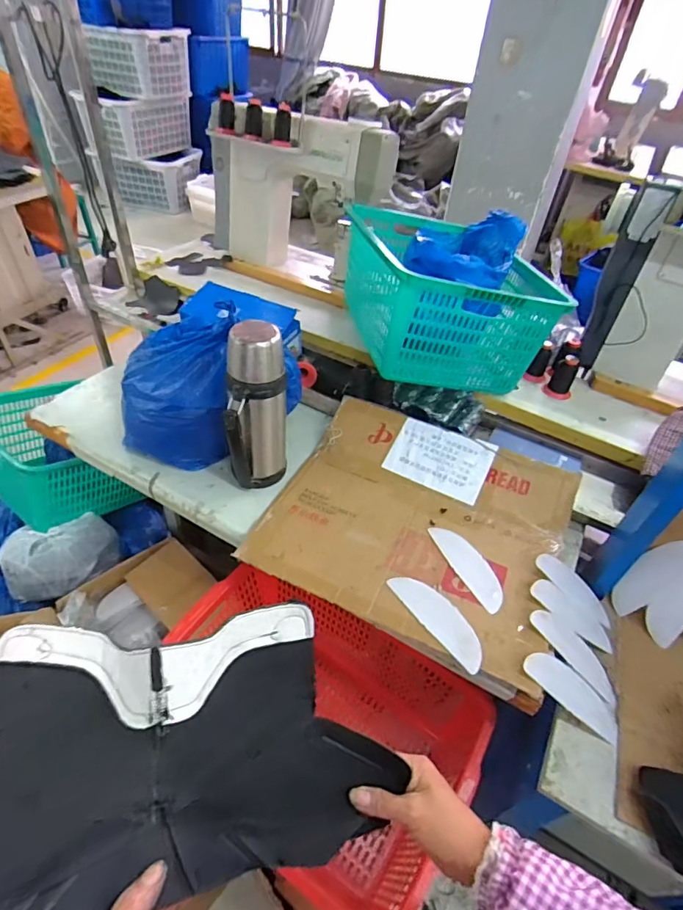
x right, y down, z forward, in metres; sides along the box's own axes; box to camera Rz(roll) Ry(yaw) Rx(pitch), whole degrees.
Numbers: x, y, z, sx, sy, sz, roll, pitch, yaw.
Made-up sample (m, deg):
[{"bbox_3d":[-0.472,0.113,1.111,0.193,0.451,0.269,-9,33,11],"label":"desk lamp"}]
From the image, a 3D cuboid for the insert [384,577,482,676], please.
[{"bbox_3d":[0.160,0.264,0.784,0.062,0.010,0.189,-23,51,-27],"label":"insert"}]

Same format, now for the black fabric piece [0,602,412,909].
[{"bbox_3d":[-0.152,0.243,0.397,0.428,0.073,0.213,7,50,-27],"label":"black fabric piece"}]

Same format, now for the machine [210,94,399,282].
[{"bbox_3d":[-0.155,-0.813,1.512,0.628,0.448,0.180,27,48,20],"label":"machine"}]

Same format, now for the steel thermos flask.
[{"bbox_3d":[-0.157,-0.082,0.896,0.108,0.308,0.131,4,44,-2],"label":"steel thermos flask"}]

